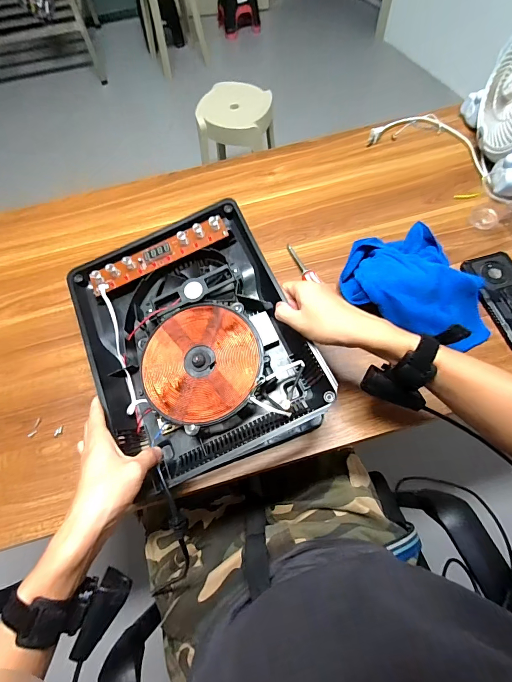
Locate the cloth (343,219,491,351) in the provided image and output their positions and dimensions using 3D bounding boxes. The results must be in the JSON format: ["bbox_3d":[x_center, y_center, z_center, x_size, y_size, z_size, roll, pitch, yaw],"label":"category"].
[{"bbox_3d":[0.238,-0.085,0.540,0.188,0.066,0.215,-11,65,-3],"label":"cloth"}]

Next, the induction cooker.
[{"bbox_3d":[-0.088,-0.006,0.474,0.262,0.074,0.338,-22,66,-7],"label":"induction cooker"}]

